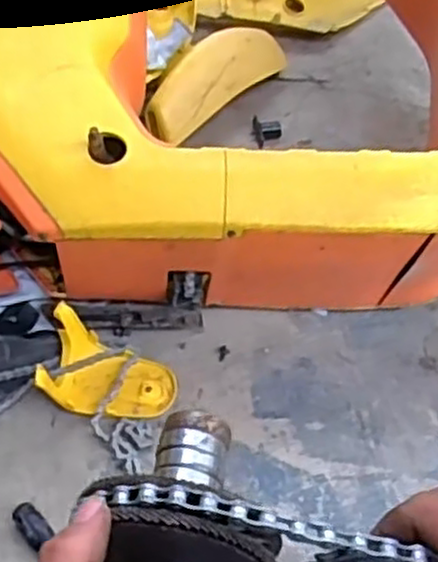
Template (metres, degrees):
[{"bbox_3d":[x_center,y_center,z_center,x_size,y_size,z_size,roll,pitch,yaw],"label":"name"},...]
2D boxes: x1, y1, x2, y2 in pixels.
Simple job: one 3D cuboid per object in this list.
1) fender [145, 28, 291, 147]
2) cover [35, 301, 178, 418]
[{"bbox_3d":[-0.002,-0.327,1.232,0.074,0.100,0.290,38,59,21],"label":"fender"},{"bbox_3d":[-0.130,0.104,0.927,0.154,0.070,0.110,6,53,0],"label":"cover"}]

